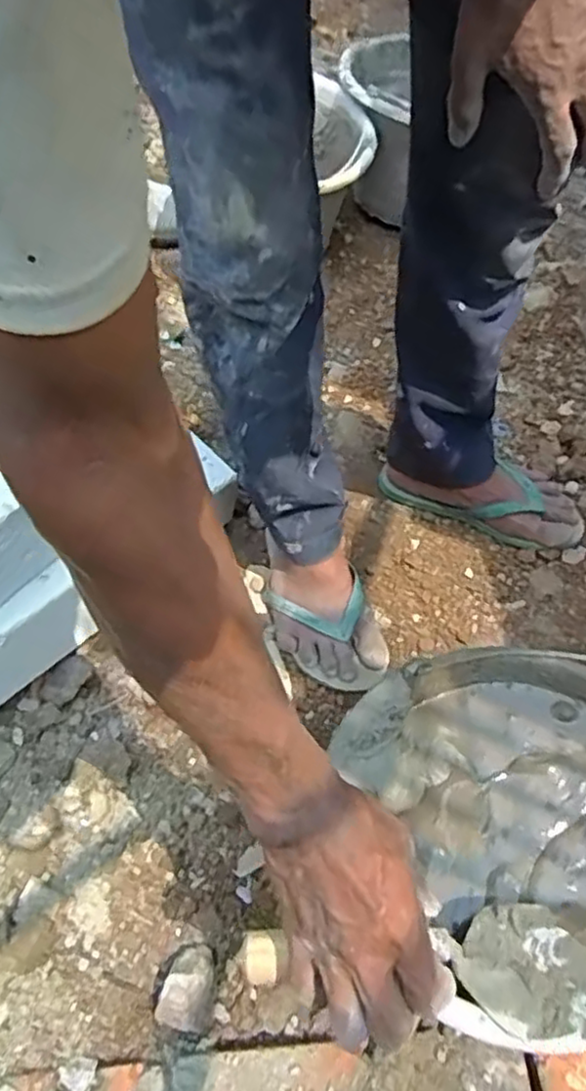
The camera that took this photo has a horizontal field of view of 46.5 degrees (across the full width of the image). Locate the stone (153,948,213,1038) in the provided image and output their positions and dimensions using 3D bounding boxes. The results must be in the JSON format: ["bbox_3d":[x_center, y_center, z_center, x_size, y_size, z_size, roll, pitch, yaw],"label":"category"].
[{"bbox_3d":[-0.097,0.402,0.618,0.056,0.041,0.068,2,57,5],"label":"stone"}]

